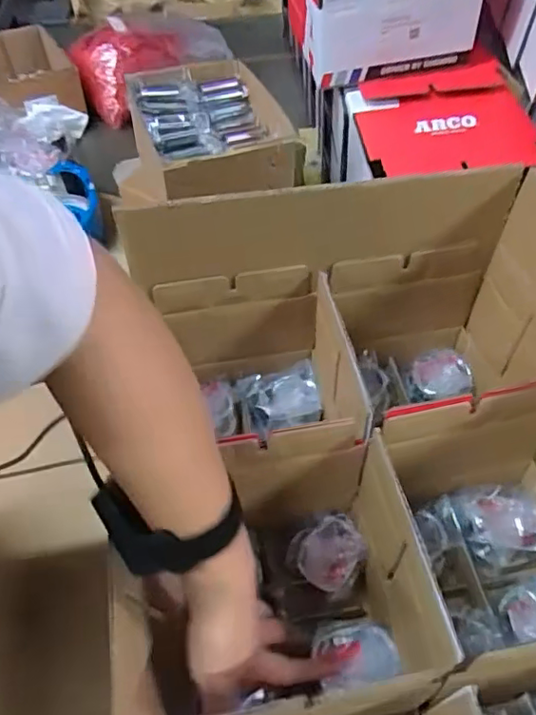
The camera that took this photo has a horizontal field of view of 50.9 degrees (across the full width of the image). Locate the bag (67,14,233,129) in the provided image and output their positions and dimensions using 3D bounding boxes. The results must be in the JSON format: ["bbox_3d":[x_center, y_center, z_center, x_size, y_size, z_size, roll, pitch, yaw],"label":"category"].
[{"bbox_3d":[-0.218,-0.525,0.988,0.211,0.097,0.267,28,58,20],"label":"bag"}]

